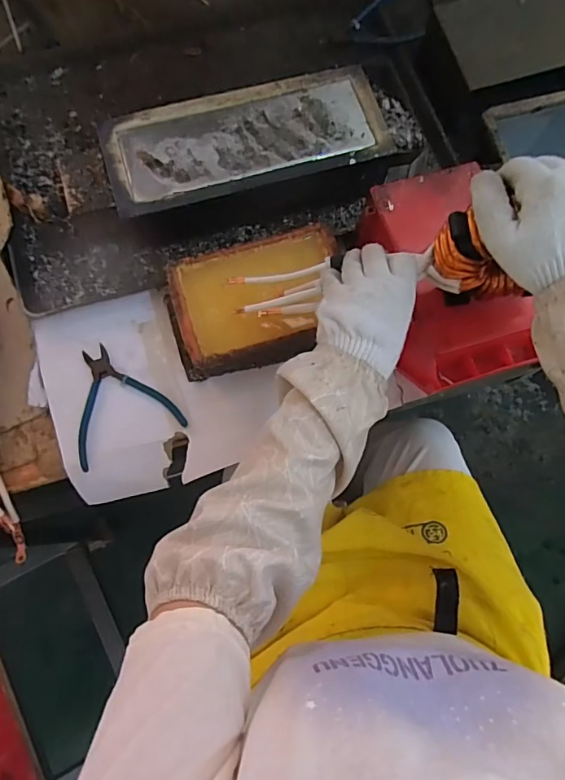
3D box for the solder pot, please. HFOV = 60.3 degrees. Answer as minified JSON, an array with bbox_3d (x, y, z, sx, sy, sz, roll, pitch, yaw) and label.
[{"bbox_3d":[-0.043,-0.298,0.629,0.338,0.084,0.149,-14,75,-5],"label":"solder pot"}]

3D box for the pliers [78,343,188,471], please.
[{"bbox_3d":[-0.200,0.008,0.580,0.124,0.007,0.135,-26,77,-8],"label":"pliers"}]

